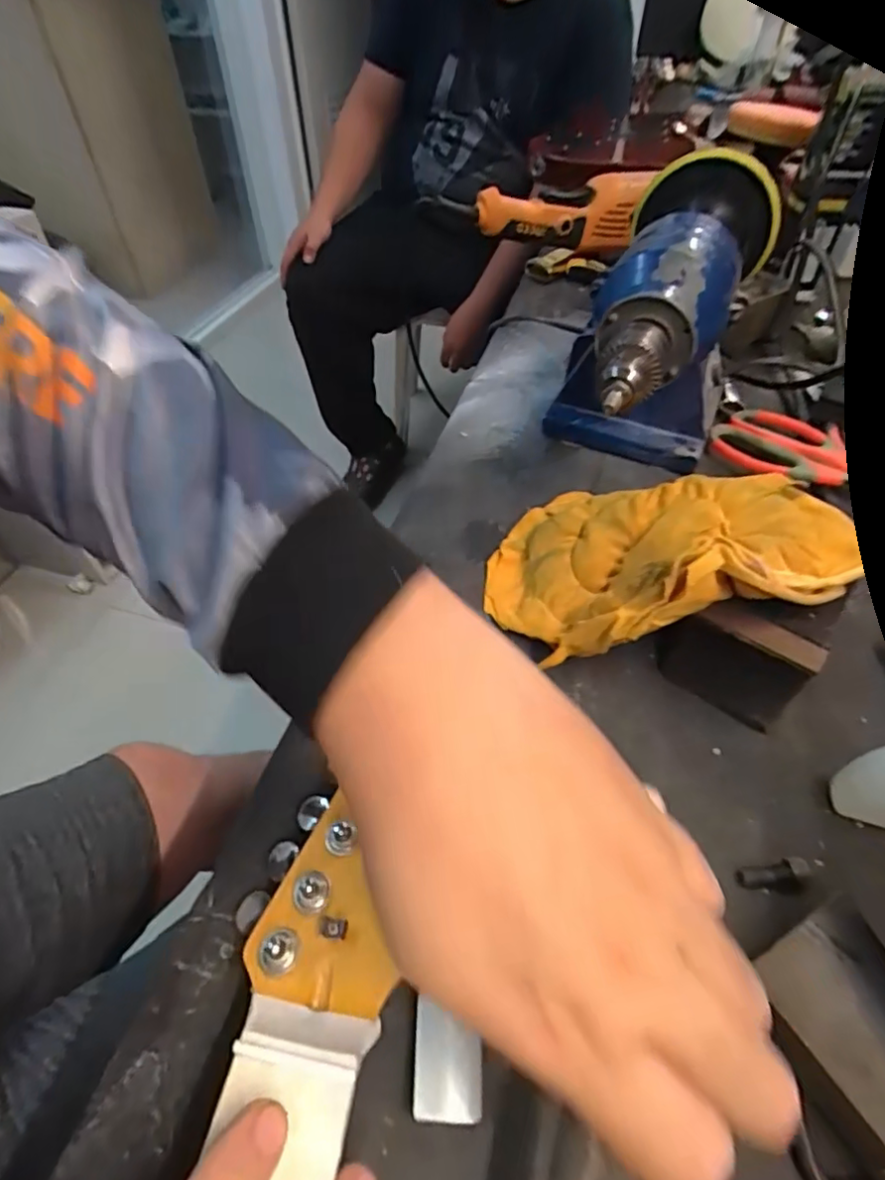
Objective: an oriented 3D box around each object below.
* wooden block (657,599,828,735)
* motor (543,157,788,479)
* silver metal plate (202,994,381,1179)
[{"bbox_3d":[0.153,0.037,0.309,0.066,0.060,0.020,32,57,24],"label":"wooden block"},{"bbox_3d":[0.169,-0.208,0.463,0.124,0.144,0.324,21,52,19],"label":"motor"},{"bbox_3d":[-0.051,0.169,0.192,0.045,0.013,0.052,5,49,8],"label":"silver metal plate"}]

